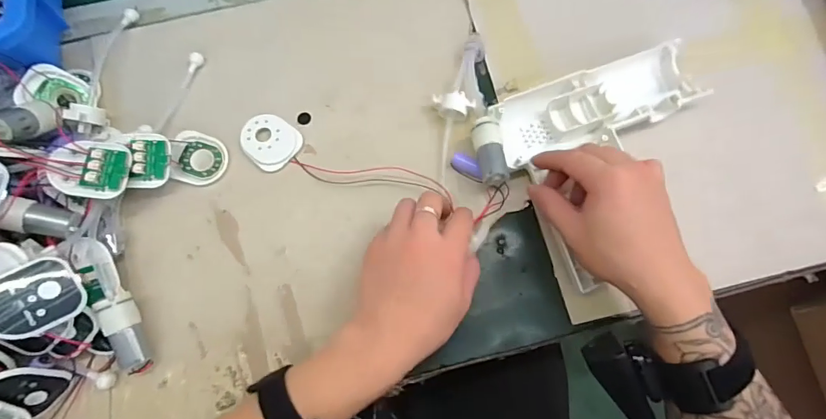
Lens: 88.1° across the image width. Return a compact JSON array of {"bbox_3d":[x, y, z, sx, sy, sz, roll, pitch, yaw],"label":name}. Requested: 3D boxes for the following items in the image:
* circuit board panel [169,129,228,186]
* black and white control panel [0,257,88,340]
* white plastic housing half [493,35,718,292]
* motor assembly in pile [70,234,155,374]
[{"bbox_3d":[-0.199,-0.051,0.399,0.048,0.008,0.055,-7,75,-3],"label":"circuit board panel"},{"bbox_3d":[-0.274,0.064,0.309,0.056,0.012,0.049,-24,85,-33],"label":"black and white control panel"},{"bbox_3d":[0.198,-0.051,0.400,0.201,0.030,0.183,-22,76,-7],"label":"white plastic housing half"},{"bbox_3d":[-0.244,0.077,0.349,0.026,0.033,0.114,-29,77,-9],"label":"motor assembly in pile"}]

